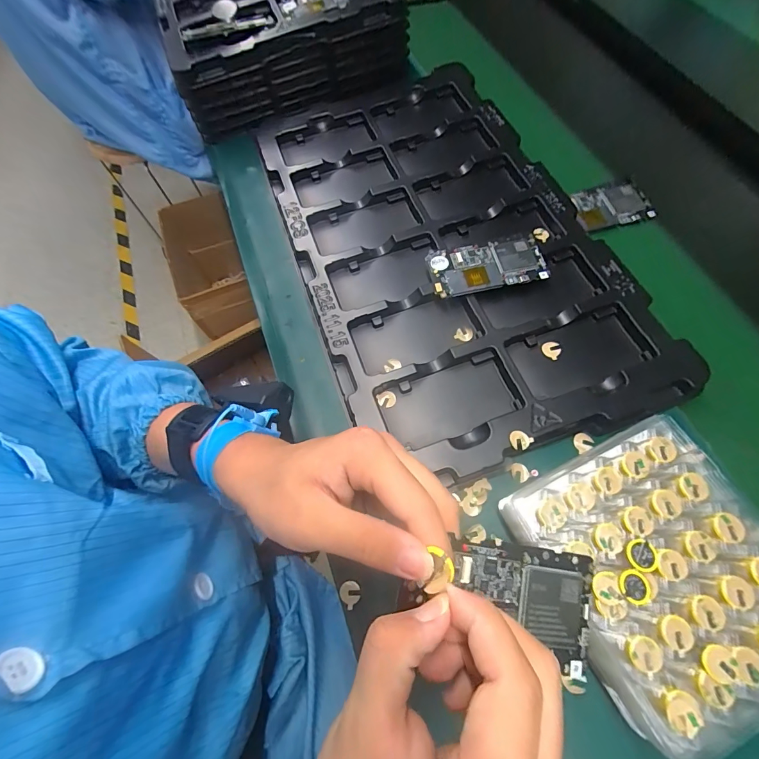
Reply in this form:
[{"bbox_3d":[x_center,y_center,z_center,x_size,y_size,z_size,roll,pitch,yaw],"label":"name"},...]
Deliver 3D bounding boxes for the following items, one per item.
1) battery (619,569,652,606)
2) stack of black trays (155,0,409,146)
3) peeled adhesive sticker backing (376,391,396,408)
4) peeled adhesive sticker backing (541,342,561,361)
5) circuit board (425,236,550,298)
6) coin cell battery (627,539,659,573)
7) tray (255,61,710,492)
[{"bbox_3d":[0.170,0.139,0.249,0.020,0.004,0.019,30,71,14],"label":"battery"},{"bbox_3d":[-0.201,-0.674,0.637,0.334,0.097,0.589,-17,67,-5],"label":"stack of black trays"},{"bbox_3d":[0.007,0.020,0.377,0.018,0.004,0.016,-21,67,-7],"label":"peeled adhesive sticker backing"},{"bbox_3d":[0.179,-0.032,0.389,0.018,0.004,0.019,-1,66,2],"label":"peeled adhesive sticker backing"},{"bbox_3d":[0.120,-0.126,0.419,0.124,0.012,0.064,-8,66,-1],"label":"circuit board"},{"bbox_3d":[0.181,0.120,0.256,0.020,0.004,0.020,-13,66,-4],"label":"coin cell battery"},{"bbox_3d":[0.065,-0.176,0.460,0.330,0.034,0.563,-18,67,-6],"label":"tray"}]

